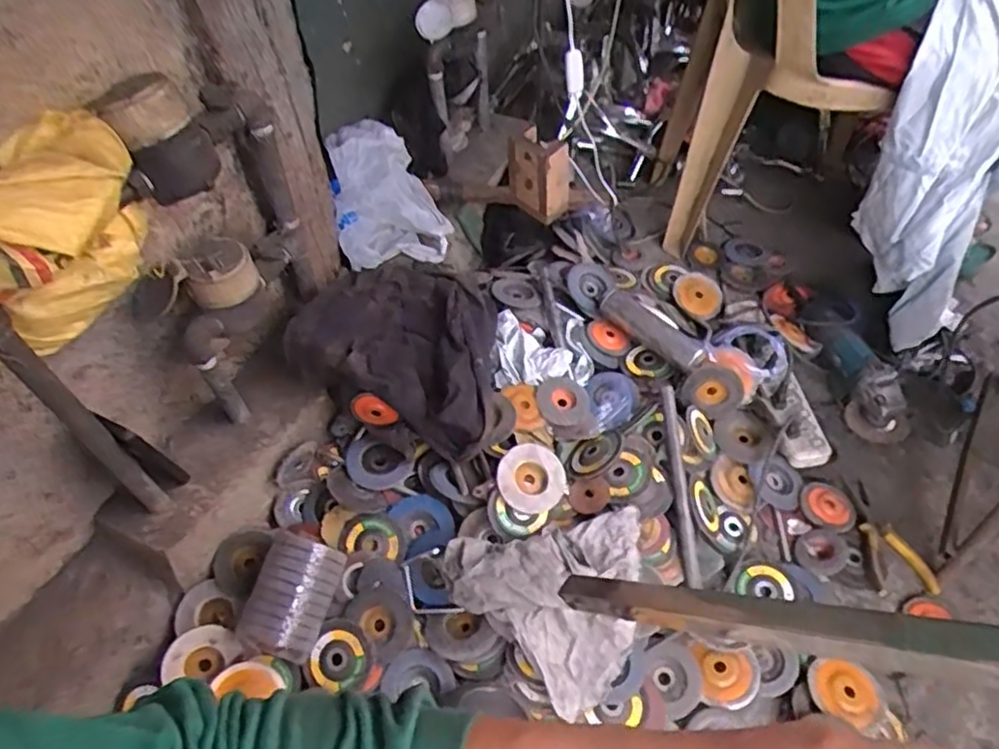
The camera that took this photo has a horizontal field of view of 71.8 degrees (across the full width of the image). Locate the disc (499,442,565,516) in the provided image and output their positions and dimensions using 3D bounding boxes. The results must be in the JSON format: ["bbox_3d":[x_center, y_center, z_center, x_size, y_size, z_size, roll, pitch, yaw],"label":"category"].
[{"bbox_3d":[0.046,0.146,0.970,0.094,0.015,0.096,4,74,-13],"label":"disc"}]

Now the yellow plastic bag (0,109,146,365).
[{"bbox_3d":[-0.433,-0.113,0.637,0.136,0.170,0.243,34,61,25],"label":"yellow plastic bag"}]

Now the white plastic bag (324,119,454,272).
[{"bbox_3d":[-0.196,-0.312,1.212,0.187,0.195,0.185,-13,53,-7],"label":"white plastic bag"}]

